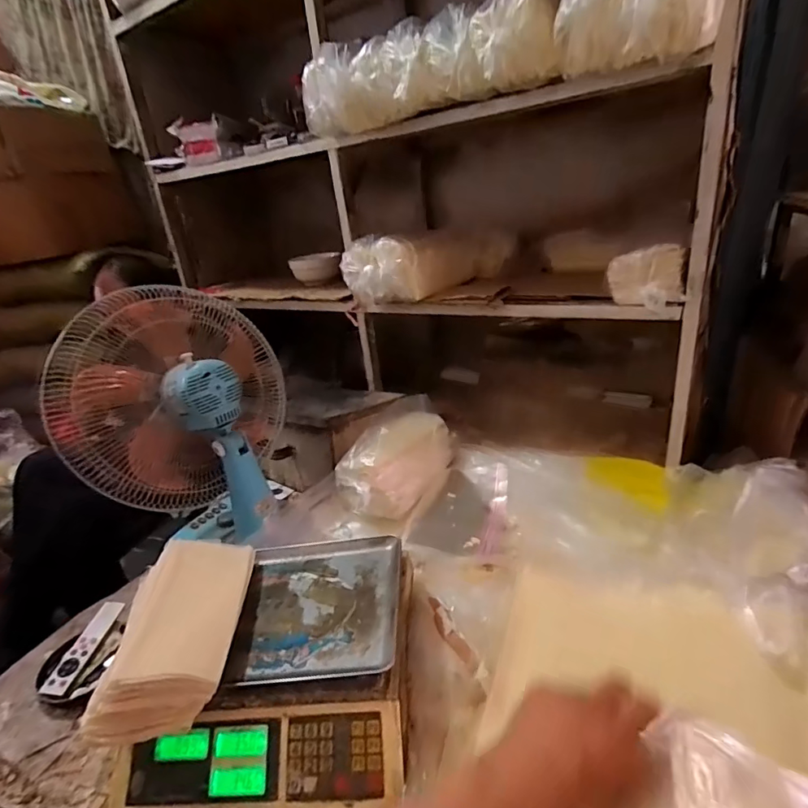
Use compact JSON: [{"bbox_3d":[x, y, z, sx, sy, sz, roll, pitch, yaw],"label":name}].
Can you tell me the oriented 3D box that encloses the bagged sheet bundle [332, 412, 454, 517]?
[{"bbox_3d":[-0.014,0.115,1.016,0.162,0.120,0.274,8,28,33],"label":"bagged sheet bundle"}]

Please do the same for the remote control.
[{"bbox_3d":[-0.503,0.381,0.745,0.037,0.010,0.149,18,32,-3],"label":"remote control"}]

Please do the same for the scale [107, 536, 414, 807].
[{"bbox_3d":[-0.156,0.328,0.627,0.326,0.094,0.321,-5,24,6],"label":"scale"}]

